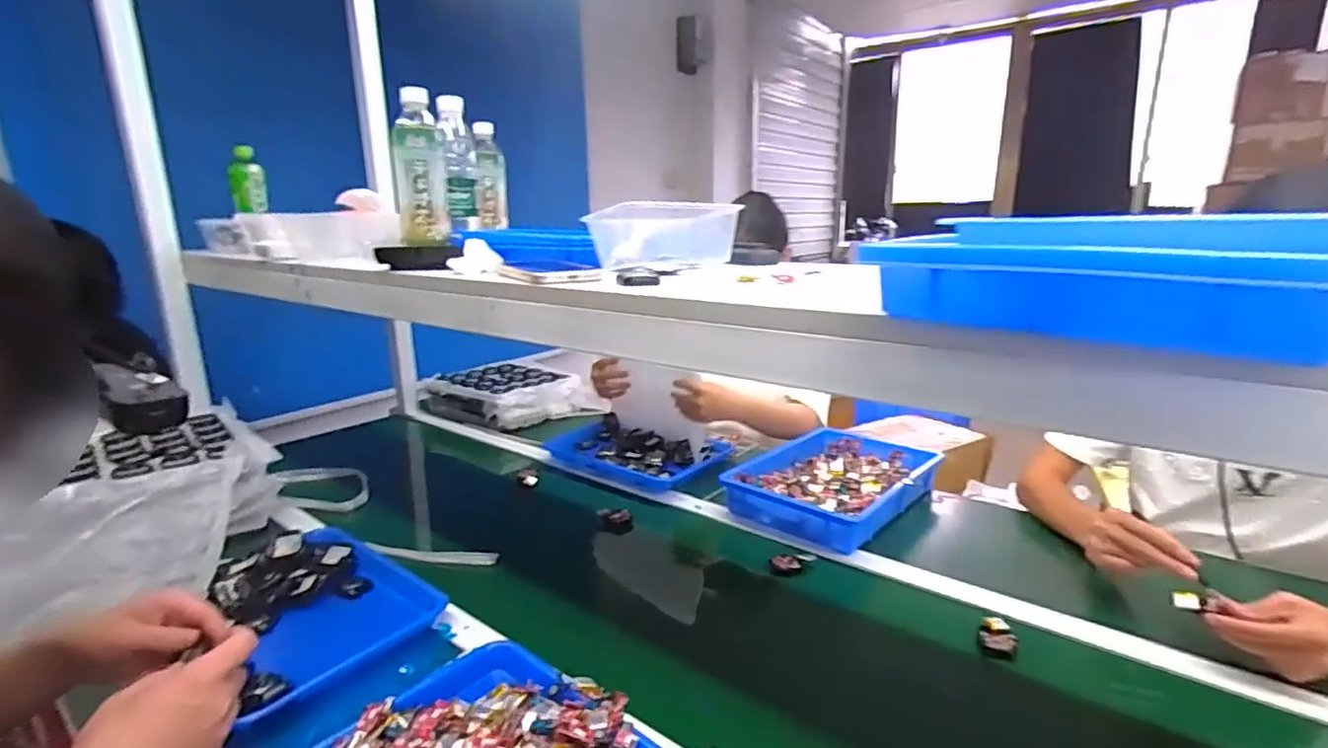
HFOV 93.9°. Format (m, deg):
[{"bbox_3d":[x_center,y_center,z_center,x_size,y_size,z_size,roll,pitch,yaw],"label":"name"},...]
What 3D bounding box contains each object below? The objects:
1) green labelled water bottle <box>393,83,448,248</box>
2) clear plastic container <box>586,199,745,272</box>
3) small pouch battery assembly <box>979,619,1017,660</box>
[{"bbox_3d":[-0.305,-0.254,0.772,0.060,0.176,0.050,-6,14,-16],"label":"green labelled water bottle"},{"bbox_3d":[0.004,-0.161,0.718,0.170,0.068,0.082,-10,16,-29],"label":"clear plastic container"},{"bbox_3d":[0.383,0.303,0.712,0.037,0.016,0.057,5,15,28],"label":"small pouch battery assembly"}]

